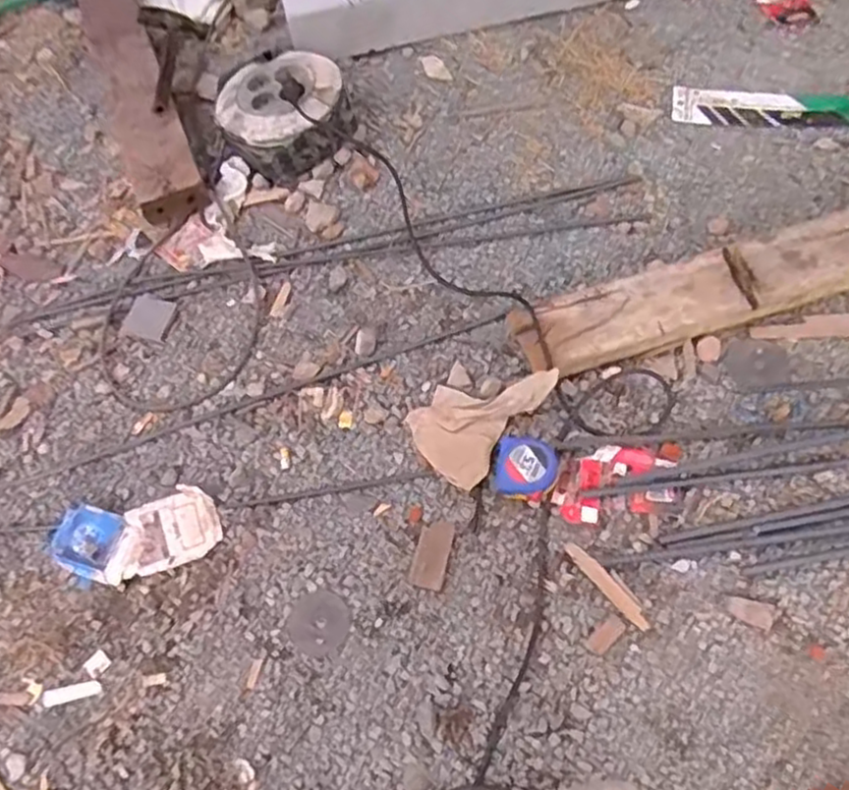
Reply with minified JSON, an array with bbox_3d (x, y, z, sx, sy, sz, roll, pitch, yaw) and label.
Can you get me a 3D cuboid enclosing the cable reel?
[{"bbox_3d":[-0.221,-0.446,1.135,0.198,0.102,0.207,-2,61,3],"label":"cable reel"}]

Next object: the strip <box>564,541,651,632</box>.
[{"bbox_3d":[0.194,0.202,0.759,0.018,0.004,0.114,-35,64,-15],"label":"strip"}]

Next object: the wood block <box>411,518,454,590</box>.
[{"bbox_3d":[0.010,0.176,0.792,0.037,0.004,0.078,11,62,10],"label":"wood block"}]

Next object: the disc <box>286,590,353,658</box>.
[{"bbox_3d":[-0.113,0.246,0.769,0.066,0.004,0.065,-2,61,3],"label":"disc"}]

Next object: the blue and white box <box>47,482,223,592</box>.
[{"bbox_3d":[-0.333,0.164,0.825,0.183,0.022,0.091,-11,61,-2],"label":"blue and white box"}]

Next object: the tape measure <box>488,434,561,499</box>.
[{"bbox_3d":[0.119,0.080,0.837,0.075,0.036,0.085,19,65,15],"label":"tape measure"}]

